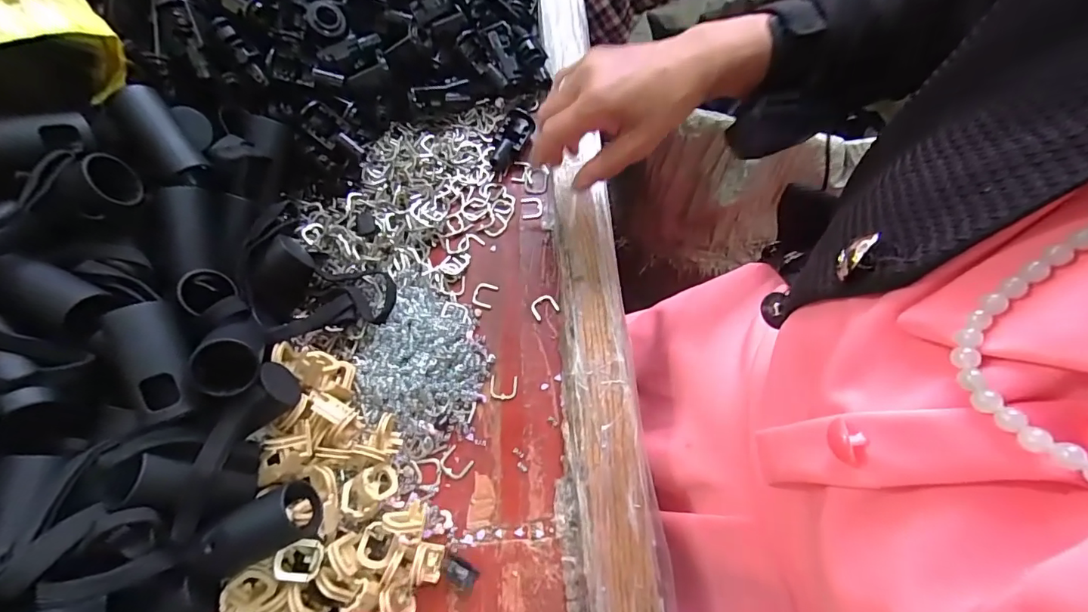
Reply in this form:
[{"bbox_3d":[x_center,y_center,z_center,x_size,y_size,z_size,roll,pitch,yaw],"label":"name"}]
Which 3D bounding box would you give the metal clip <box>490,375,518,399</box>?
[{"bbox_3d":[-0.028,0.057,0.339,0.018,0.004,0.017,3,69,-2],"label":"metal clip"}]

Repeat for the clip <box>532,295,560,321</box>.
[{"bbox_3d":[0.000,0.001,0.362,0.019,0.004,0.017,-32,74,-13],"label":"clip"}]

